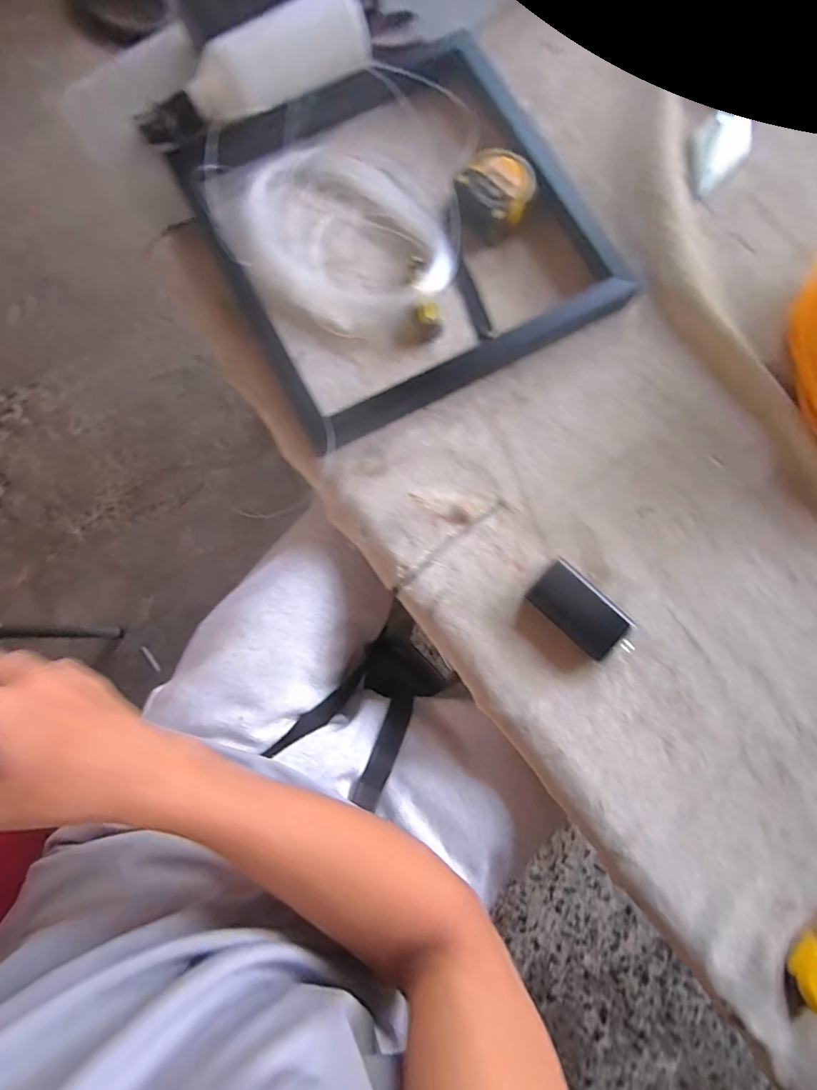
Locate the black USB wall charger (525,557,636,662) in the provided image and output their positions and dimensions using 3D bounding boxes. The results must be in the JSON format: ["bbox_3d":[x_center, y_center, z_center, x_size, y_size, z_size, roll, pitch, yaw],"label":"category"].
[{"bbox_3d":[0.144,0.055,0.413,0.081,0.017,0.044,43,83,8],"label":"black USB wall charger"}]

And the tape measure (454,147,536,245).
[{"bbox_3d":[0.082,-0.335,0.473,0.068,0.040,0.071,0,79,1],"label":"tape measure"}]

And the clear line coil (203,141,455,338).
[{"bbox_3d":[-0.067,-0.295,0.469,0.193,0.031,0.200,0,79,1],"label":"clear line coil"}]

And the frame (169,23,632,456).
[{"bbox_3d":[-0.009,-0.303,0.467,0.337,0.037,0.336,-27,80,-4],"label":"frame"}]

